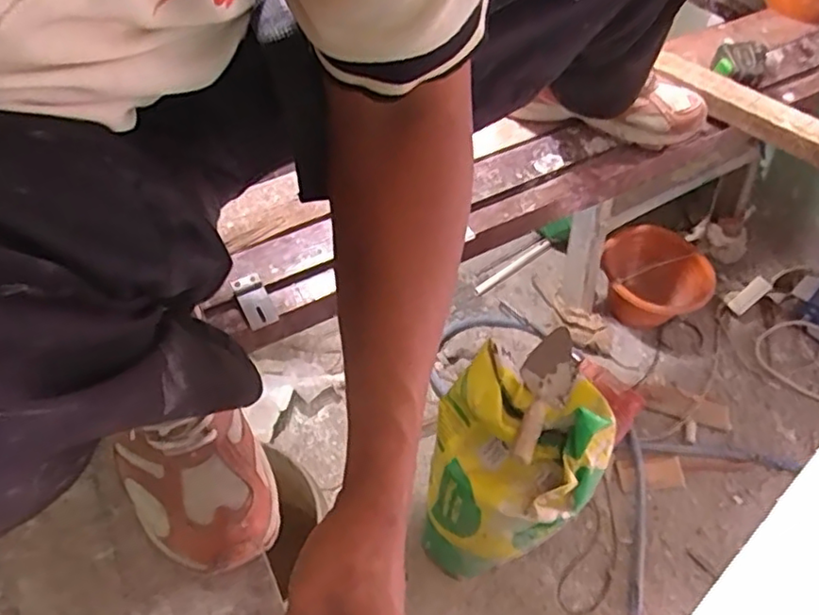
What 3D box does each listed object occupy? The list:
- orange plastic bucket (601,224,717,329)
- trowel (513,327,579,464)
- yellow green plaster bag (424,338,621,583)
[{"bbox_3d":[0.588,-0.066,1.537,0.265,0.147,0.209,27,58,18],"label":"orange plastic bucket"},{"bbox_3d":[0.223,0.142,1.093,0.090,0.044,0.269,28,58,19],"label":"trowel"},{"bbox_3d":[0.184,0.299,1.136,0.282,0.392,0.253,15,55,10],"label":"yellow green plaster bag"}]

